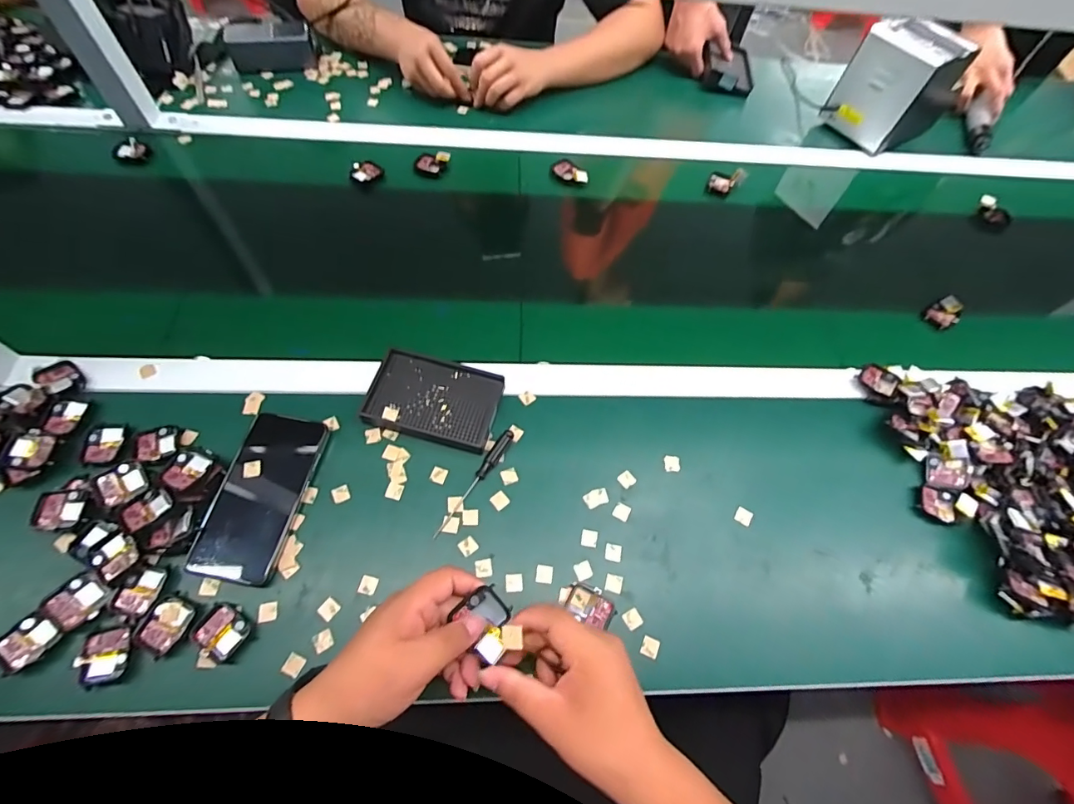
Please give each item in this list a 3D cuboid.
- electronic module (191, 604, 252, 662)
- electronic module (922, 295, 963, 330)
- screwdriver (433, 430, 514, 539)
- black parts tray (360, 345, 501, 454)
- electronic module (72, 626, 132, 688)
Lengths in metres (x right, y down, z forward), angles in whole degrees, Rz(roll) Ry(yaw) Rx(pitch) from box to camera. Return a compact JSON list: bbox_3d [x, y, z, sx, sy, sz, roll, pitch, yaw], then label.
[{"bbox_3d":[-0.274,0.199,0.416,0.041,0.011,0.037,30,64,12],"label":"electronic module"},{"bbox_3d":[0.563,-0.124,0.654,0.050,0.018,0.037,-31,68,-18],"label":"electronic module"},{"bbox_3d":[-0.063,0.082,0.488,0.013,0.011,0.131,29,64,11],"label":"screwdriver"},{"bbox_3d":[-0.110,-0.006,0.529,0.134,0.027,0.097,16,62,4],"label":"black parts tray"},{"bbox_3d":[-0.364,0.215,0.401,0.037,0.011,0.042,-9,63,-9],"label":"electronic module"}]

